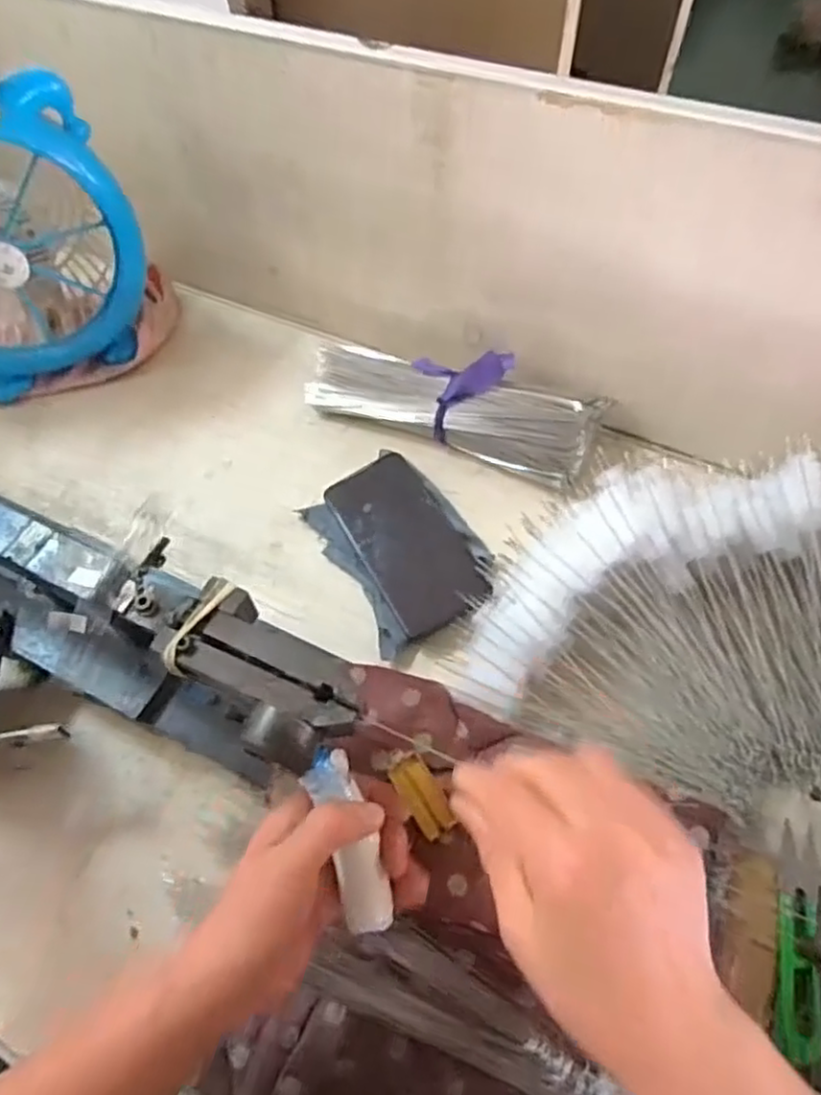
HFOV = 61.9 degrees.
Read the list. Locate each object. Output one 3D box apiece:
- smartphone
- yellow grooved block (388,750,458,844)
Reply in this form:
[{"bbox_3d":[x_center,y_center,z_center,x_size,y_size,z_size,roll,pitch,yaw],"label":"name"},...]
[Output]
[{"bbox_3d":[-0.002,-0.006,0.558,0.076,0.014,0.170,-34,62,2],"label":"smartphone"},{"bbox_3d":[0.007,0.151,0.417,0.021,0.006,0.048,-28,70,-14],"label":"yellow grooved block"}]

